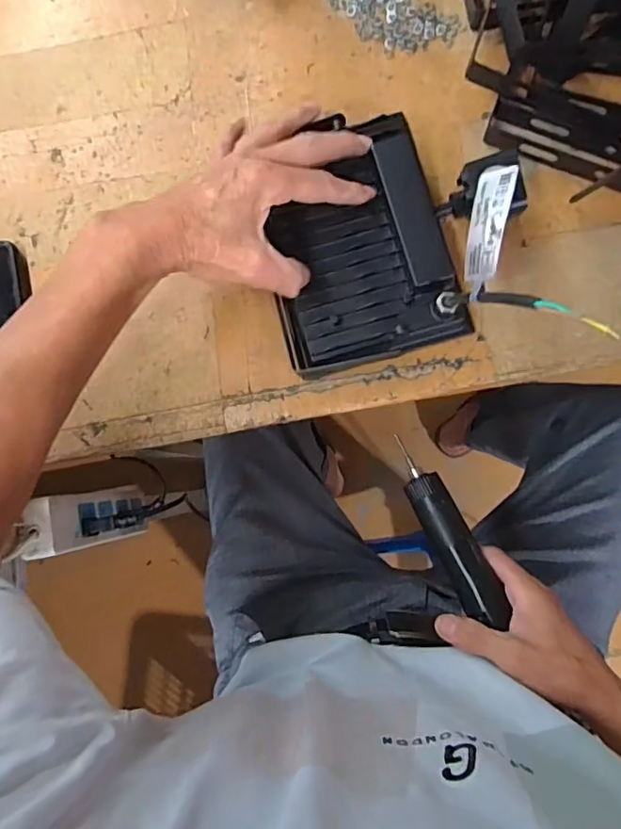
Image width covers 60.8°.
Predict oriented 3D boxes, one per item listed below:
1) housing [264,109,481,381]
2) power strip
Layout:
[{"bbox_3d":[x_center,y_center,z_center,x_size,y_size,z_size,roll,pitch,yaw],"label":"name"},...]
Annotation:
[{"bbox_3d":[0.033,-0.127,0.393,0.130,0.029,0.175,-16,83,7],"label":"housing"},{"bbox_3d":[-0.238,0.114,0.597,0.035,0.208,0.058,-6,84,5],"label":"power strip"}]

